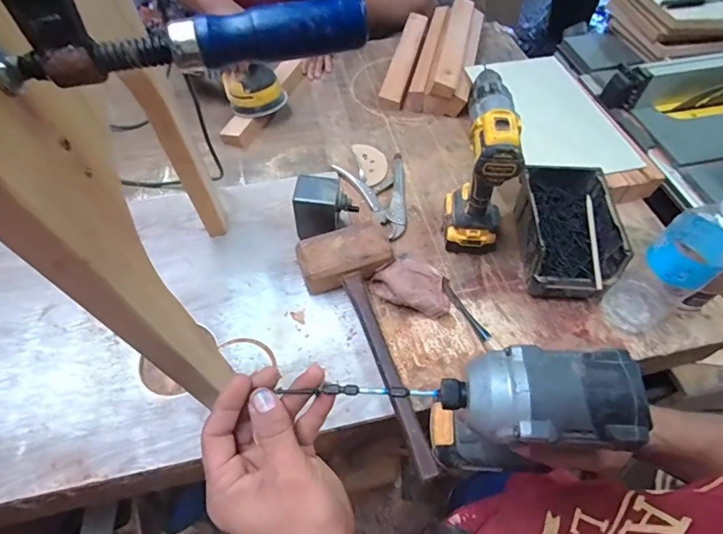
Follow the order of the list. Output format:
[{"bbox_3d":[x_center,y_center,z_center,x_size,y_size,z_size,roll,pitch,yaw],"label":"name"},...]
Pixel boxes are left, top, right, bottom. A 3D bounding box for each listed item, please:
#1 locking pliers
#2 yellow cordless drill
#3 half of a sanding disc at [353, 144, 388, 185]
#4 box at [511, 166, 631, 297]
[{"bbox_3d":[0.058,-0.148,0.808,0.130,0.019,0.210,-25,59,-16],"label":"locking pliers"},{"bbox_3d":[0.191,-0.148,0.664,0.079,0.263,0.191,7,56,5],"label":"yellow cordless drill"},{"bbox_3d":[0.024,-0.215,0.861,0.057,0.008,0.129,-12,57,-8],"label":"half of a sanding disc"},{"bbox_3d":[0.330,-0.056,0.691,0.131,0.108,0.206,4,56,3],"label":"box"}]

